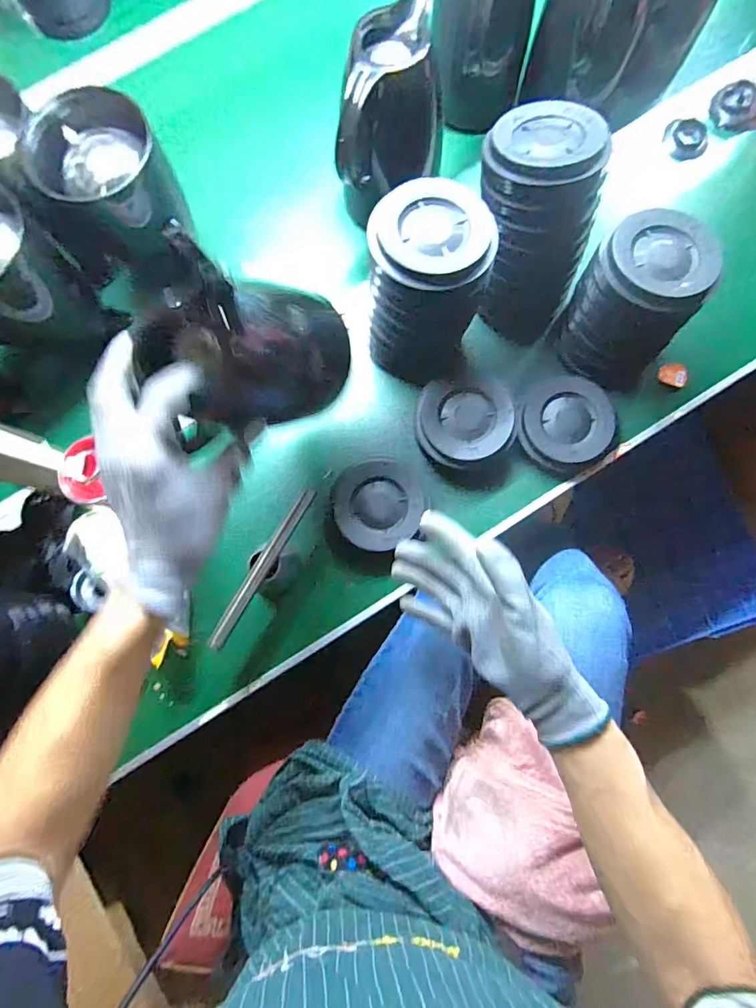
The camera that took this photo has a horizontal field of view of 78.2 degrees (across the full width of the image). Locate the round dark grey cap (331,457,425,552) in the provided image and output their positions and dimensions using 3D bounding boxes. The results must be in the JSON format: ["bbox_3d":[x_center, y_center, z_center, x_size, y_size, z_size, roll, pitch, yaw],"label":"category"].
[{"bbox_3d":[-0.001,-0.003,0.569,0.106,0.028,0.115,0,81,3],"label":"round dark grey cap"}]

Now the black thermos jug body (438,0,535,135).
[{"bbox_3d":[0.124,-0.579,0.561,0.120,0.172,0.103,-42,81,-4],"label":"black thermos jug body"}]

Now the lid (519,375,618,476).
[{"bbox_3d":[0.231,-0.097,0.573,0.109,0.025,0.118,0,81,3],"label":"lid"}]

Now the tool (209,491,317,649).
[{"bbox_3d":[-0.128,0.069,0.520,0.018,0.007,0.197,35,78,-25],"label":"tool"}]

